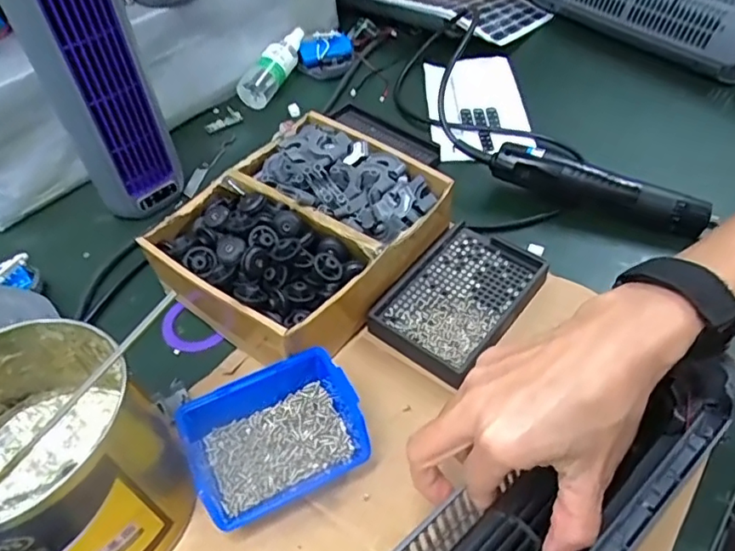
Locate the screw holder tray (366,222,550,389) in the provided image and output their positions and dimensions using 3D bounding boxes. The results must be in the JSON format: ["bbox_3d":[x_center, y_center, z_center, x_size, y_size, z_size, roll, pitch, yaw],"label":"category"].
[{"bbox_3d":[0.078,0.019,0.484,0.093,0.027,0.140,30,57,26],"label":"screw holder tray"}]

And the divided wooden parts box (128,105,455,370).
[{"bbox_3d":[-0.050,-0.038,0.487,0.179,0.070,0.207,30,57,26],"label":"divided wooden parts box"}]

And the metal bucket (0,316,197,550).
[{"bbox_3d":[-0.185,0.115,0.344,0.122,0.119,0.125,-2,49,2],"label":"metal bucket"}]

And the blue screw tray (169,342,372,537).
[{"bbox_3d":[-0.062,0.110,0.395,0.114,0.048,0.090,-21,51,-15],"label":"blue screw tray"}]

